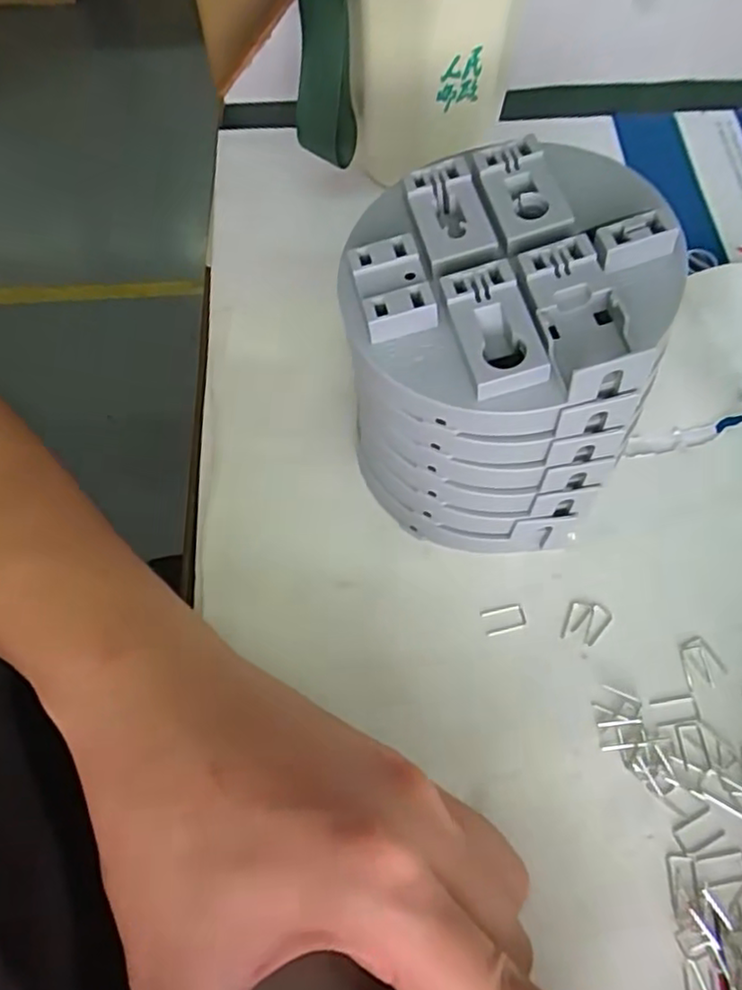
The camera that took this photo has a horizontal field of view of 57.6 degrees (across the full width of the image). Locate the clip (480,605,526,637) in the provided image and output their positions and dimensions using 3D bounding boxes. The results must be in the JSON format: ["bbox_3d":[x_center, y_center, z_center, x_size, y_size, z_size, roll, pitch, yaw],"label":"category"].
[{"bbox_3d":[0.050,0.046,0.250,0.016,0.004,0.010,-12,70,-6],"label":"clip"}]

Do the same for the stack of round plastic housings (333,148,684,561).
[{"bbox_3d":[0.044,-0.044,0.238,0.098,0.105,0.095,18,65,11],"label":"stack of round plastic housings"}]

